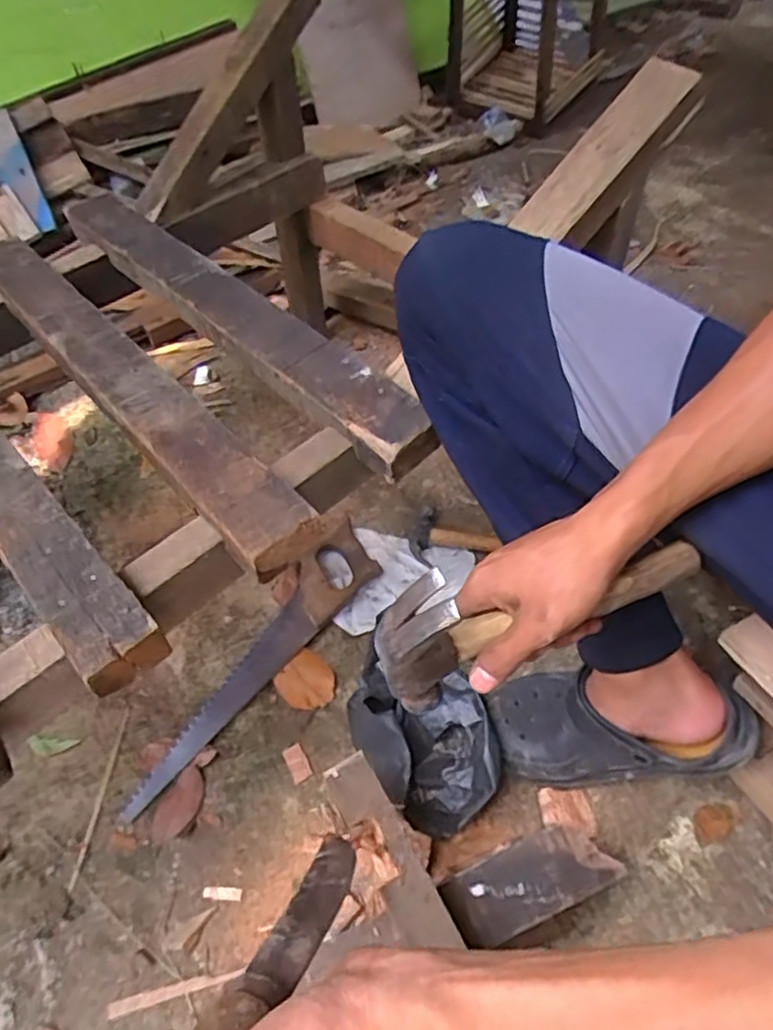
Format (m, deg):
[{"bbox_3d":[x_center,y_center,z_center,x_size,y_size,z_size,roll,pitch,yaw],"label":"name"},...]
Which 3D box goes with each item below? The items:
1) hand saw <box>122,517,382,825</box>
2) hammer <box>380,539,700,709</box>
[{"bbox_3d":[-0.153,0.159,0.787,0.079,0.037,0.432,33,59,24],"label":"hand saw"},{"bbox_3d":[0.097,0.059,0.429,0.214,0.110,0.035,-18,53,-9],"label":"hammer"}]

